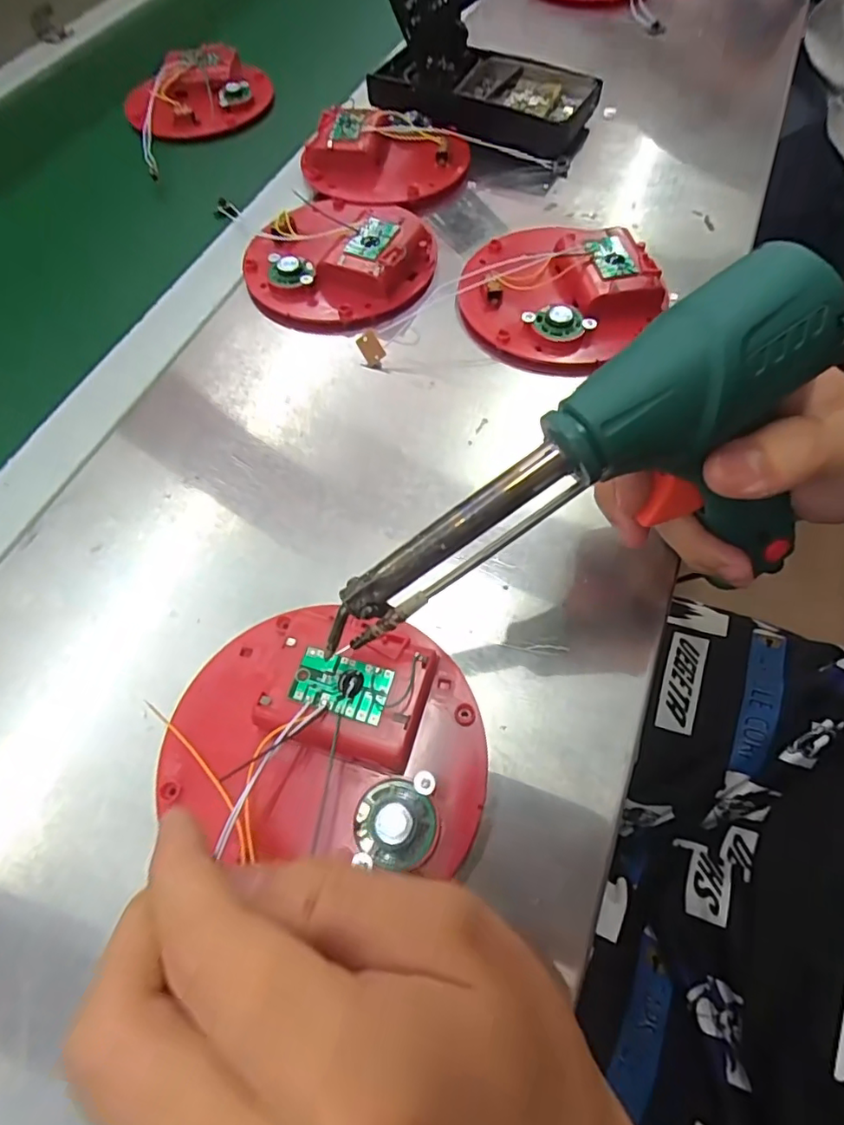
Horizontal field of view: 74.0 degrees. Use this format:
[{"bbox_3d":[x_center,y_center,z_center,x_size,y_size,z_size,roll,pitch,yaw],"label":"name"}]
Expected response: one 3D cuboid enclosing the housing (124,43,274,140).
[{"bbox_3d":[-0.190,-0.398,0.473,0.117,0.027,0.098,-31,64,-13],"label":"housing"}]

